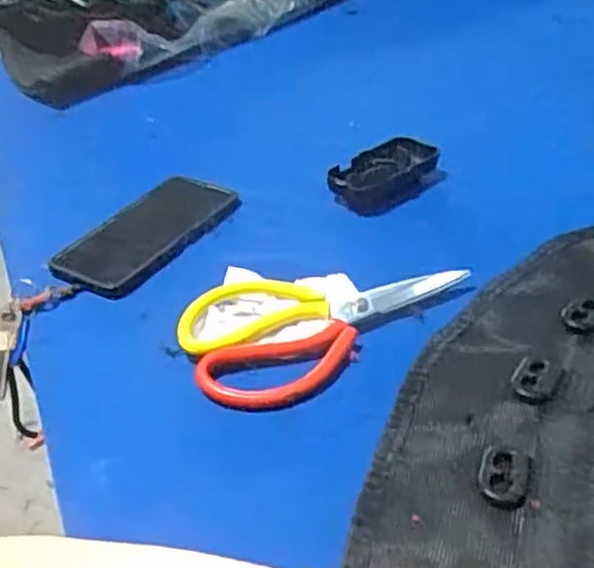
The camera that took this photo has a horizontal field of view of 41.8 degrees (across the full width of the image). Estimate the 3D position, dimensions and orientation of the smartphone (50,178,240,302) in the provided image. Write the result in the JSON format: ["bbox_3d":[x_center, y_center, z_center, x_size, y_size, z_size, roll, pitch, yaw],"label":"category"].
[{"bbox_3d":[-0.122,-0.044,0.655,0.089,0.009,0.165,24,44,29],"label":"smartphone"}]

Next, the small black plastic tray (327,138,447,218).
[{"bbox_3d":[0.084,-0.097,0.703,0.107,0.034,0.052,-27,42,-30],"label":"small black plastic tray"}]

